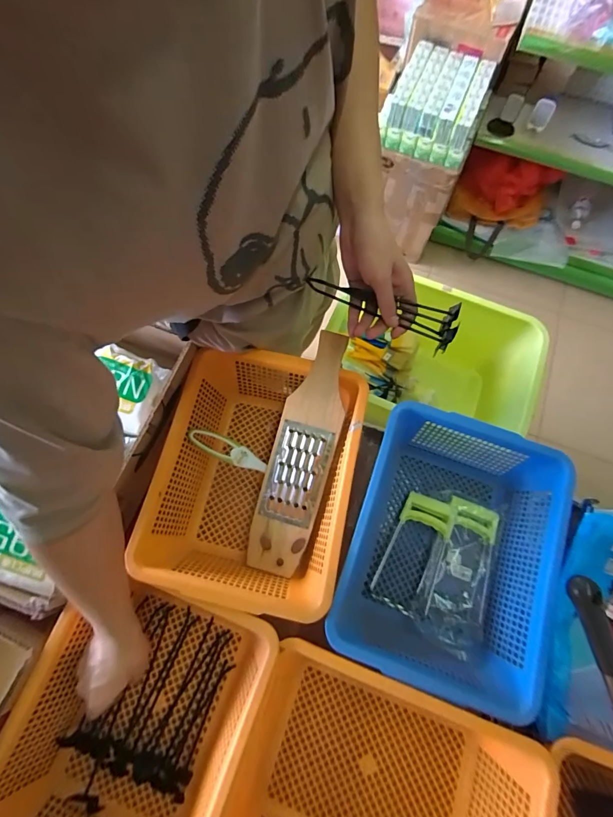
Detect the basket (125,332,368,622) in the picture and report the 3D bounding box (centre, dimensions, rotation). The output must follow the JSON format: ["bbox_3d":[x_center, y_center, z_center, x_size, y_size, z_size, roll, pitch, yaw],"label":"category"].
[{"bbox_3d":[-0.078,0.095,0.600,0.280,0.146,0.384,12,72,2],"label":"basket"}]

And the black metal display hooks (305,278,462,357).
[{"bbox_3d":[0.093,-0.129,0.476,0.196,0.038,0.055,19,72,4],"label":"black metal display hooks"}]

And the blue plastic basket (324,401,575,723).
[{"bbox_3d":[0.212,0.215,0.585,0.283,0.143,0.365,20,72,5],"label":"blue plastic basket"}]

